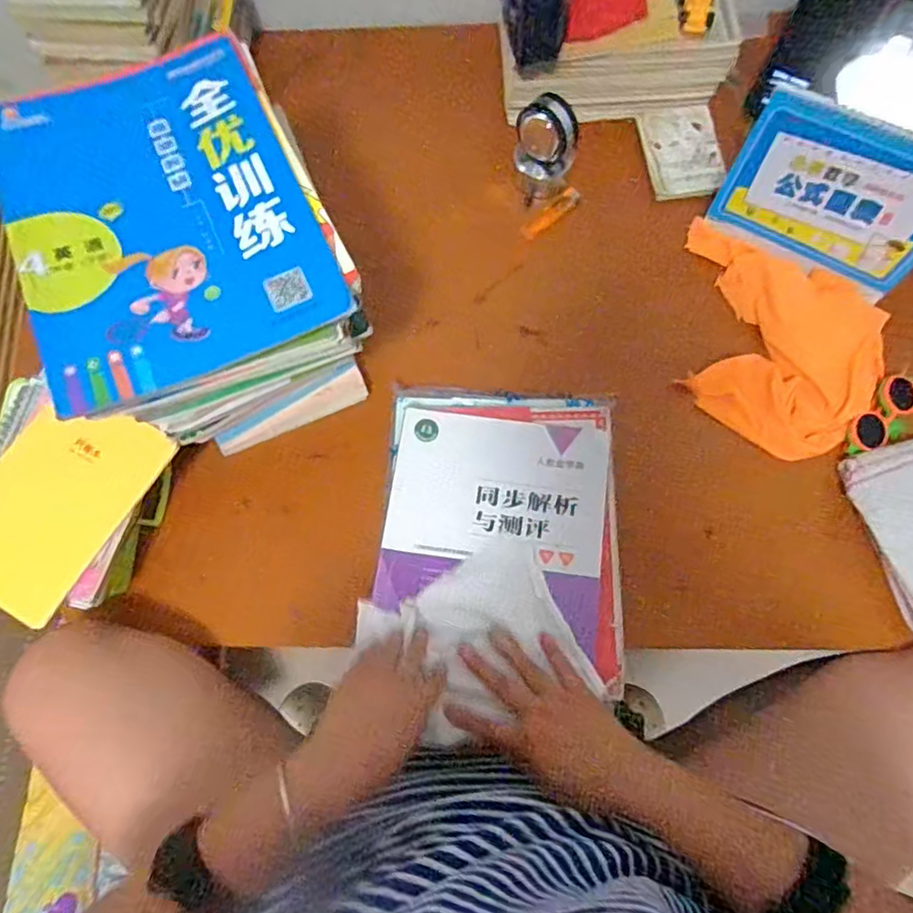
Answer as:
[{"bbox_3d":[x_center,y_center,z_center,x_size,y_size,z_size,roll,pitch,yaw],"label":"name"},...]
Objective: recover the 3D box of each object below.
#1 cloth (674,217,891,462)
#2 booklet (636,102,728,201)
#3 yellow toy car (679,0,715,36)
[{"bbox_3d":[0.338,-0.126,0.641,0.234,0.027,0.220,29,76,10],"label":"cloth"},{"bbox_3d":[0.282,-0.375,0.719,0.089,0.012,0.117,-11,83,6],"label":"booklet"},{"bbox_3d":[0.270,-0.503,0.649,0.032,0.026,0.051,2,73,3],"label":"yellow toy car"}]

